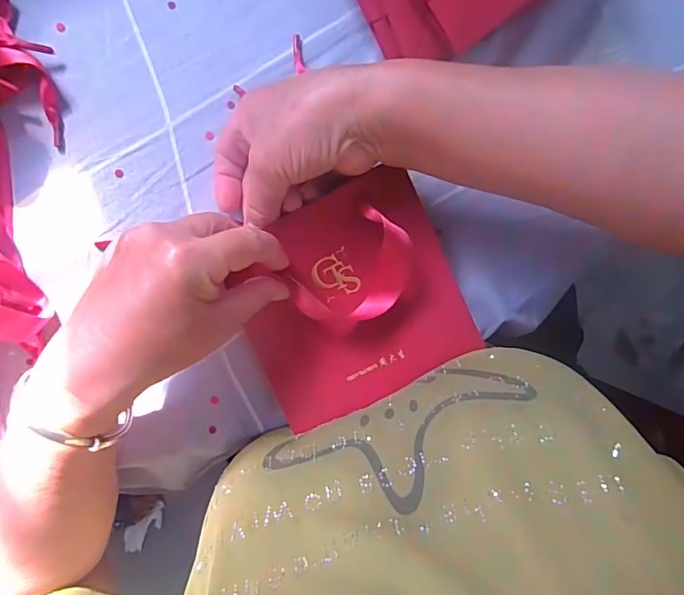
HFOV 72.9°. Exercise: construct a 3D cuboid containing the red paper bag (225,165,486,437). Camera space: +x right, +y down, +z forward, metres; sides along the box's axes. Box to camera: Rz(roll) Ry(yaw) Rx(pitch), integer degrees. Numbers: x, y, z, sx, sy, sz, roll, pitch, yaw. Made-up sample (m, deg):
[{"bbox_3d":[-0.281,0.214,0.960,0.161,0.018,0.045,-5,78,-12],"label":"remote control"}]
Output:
[{"bbox_3d":[0.004,0.005,0.290,0.135,0.032,0.130,-26,100,3],"label":"red paper bag"}]

